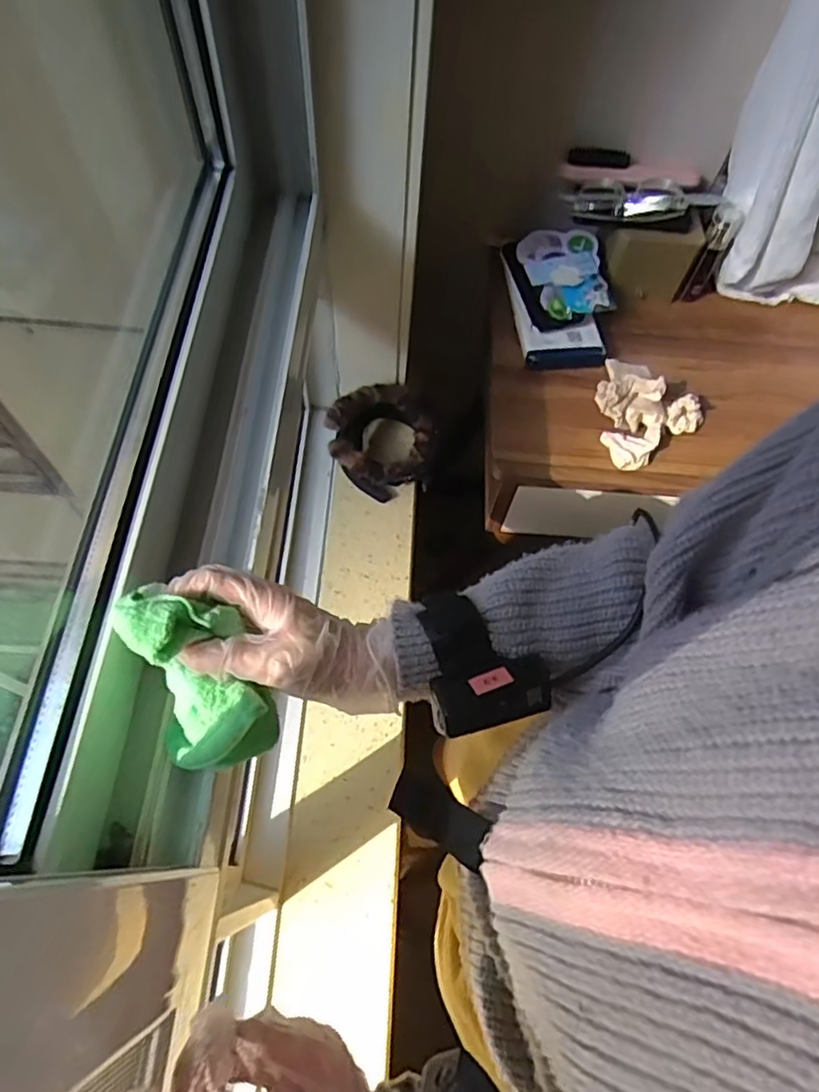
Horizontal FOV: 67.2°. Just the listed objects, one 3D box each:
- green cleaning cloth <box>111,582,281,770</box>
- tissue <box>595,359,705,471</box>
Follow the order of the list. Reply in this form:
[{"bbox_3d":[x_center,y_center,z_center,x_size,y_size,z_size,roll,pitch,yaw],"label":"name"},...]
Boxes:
[{"bbox_3d":[-0.122,0.078,0.354,0.064,0.054,0.117,-27,109,-16],"label":"green cleaning cloth"},{"bbox_3d":[0.299,-0.189,0.815,0.144,0.043,0.139,-32,70,-18],"label":"tissue"}]

